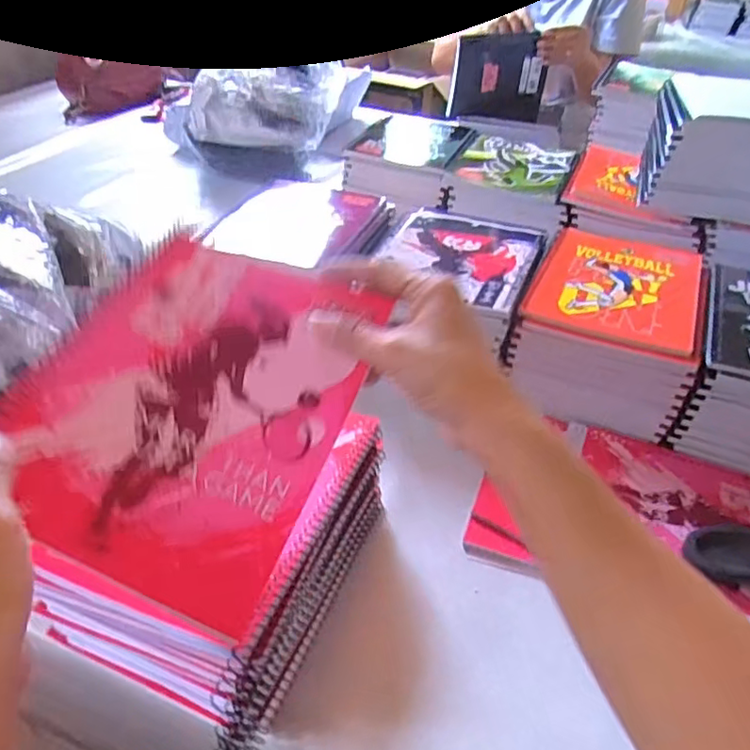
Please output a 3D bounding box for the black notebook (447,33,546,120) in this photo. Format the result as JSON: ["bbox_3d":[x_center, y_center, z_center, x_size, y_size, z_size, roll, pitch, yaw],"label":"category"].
[{"bbox_3d":[0.231,-0.552,1.139,0.177,0.141,0.024,-7,40,-11],"label":"black notebook"}]

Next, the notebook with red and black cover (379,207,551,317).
[{"bbox_3d":[0.086,-0.125,0.627,0.151,0.007,0.192,15,41,16],"label":"notebook with red and black cover"}]

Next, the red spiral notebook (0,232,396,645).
[{"bbox_3d":[-0.088,0.008,0.316,0.148,0.015,0.199,28,54,-4],"label":"red spiral notebook"}]

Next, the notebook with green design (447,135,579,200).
[{"bbox_3d":[0.200,-0.302,0.853,0.150,0.010,0.213,17,41,18],"label":"notebook with green design"}]

